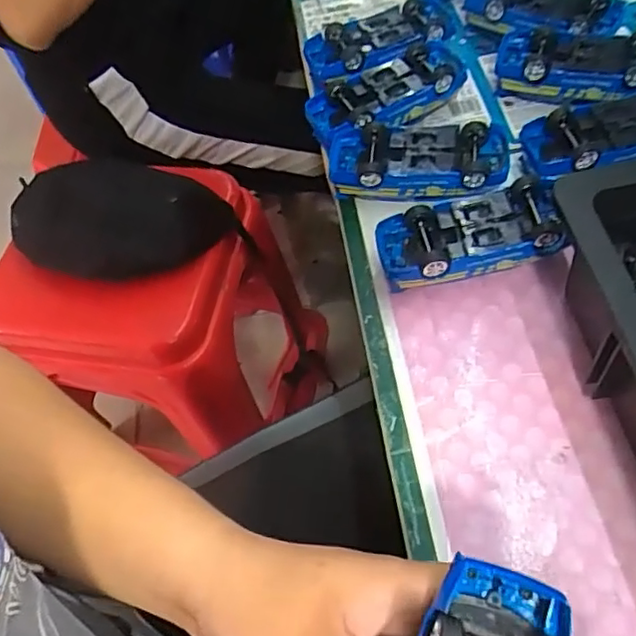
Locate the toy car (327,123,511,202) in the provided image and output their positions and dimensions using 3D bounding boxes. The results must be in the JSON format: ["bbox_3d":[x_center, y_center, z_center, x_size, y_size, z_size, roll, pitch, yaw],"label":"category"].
[{"bbox_3d":[0.076,-0.118,0.454,0.133,0.032,0.056,1,59,8],"label":"toy car"}]

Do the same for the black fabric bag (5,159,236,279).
[{"bbox_3d":[-0.239,-0.113,0.717,0.264,0.041,0.139,11,94,7],"label":"black fabric bag"}]

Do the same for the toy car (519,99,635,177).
[{"bbox_3d":[0.228,-0.135,0.452,0.141,0.033,0.067,-12,58,0],"label":"toy car"}]

